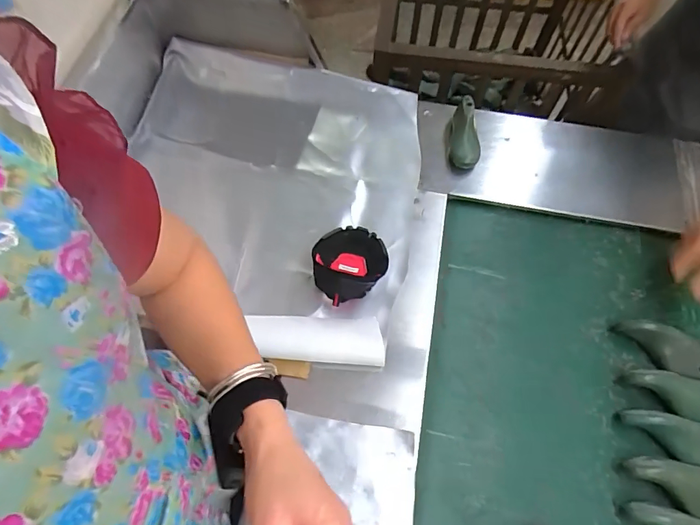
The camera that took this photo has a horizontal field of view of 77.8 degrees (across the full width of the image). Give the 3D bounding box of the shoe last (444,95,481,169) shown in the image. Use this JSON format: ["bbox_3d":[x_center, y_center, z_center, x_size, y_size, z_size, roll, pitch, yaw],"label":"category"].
[{"bbox_3d":[0.240,-0.270,0.911,0.068,0.074,0.148,6,65,3],"label":"shoe last"}]

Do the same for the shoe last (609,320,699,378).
[{"bbox_3d":[0.544,0.150,0.747,0.158,0.044,0.073,19,67,9],"label":"shoe last"}]

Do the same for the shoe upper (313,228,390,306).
[{"bbox_3d":[0.001,-0.003,0.774,0.134,0.069,0.148,-6,65,-2],"label":"shoe upper"}]

